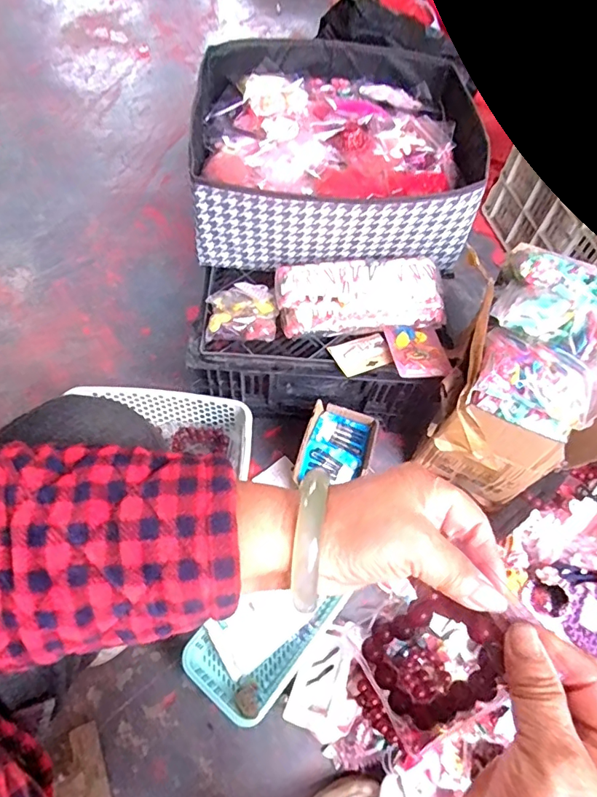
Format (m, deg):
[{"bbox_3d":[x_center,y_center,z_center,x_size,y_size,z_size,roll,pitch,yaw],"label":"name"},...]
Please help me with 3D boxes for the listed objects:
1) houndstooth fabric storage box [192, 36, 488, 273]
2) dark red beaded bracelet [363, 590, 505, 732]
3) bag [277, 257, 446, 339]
[{"bbox_3d":[0.051,-0.377,0.755,0.384,0.164,0.369,4,61,-2],"label":"houndstooth fabric storage box"},{"bbox_3d":[0.074,0.145,0.274,0.011,0.083,0.059,-1,45,-46],"label":"dark red beaded bracelet"},{"bbox_3d":[0.087,-0.141,0.698,0.234,0.068,0.095,-6,62,-7],"label":"bag"}]

